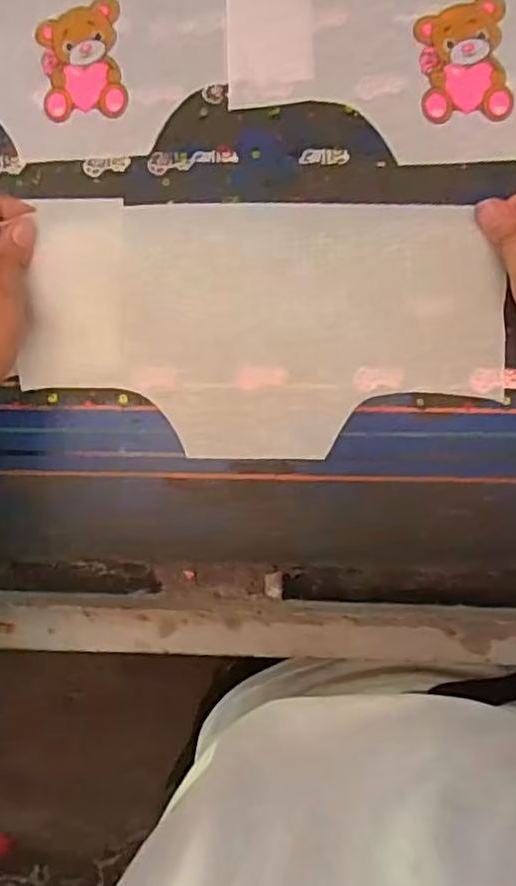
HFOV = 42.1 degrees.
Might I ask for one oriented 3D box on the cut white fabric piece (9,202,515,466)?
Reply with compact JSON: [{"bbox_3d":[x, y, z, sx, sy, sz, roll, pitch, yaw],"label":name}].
[{"bbox_3d":[0.006,-0.076,0.455,0.310,0.036,0.164,3,86,5],"label":"cut white fabric piece"}]

